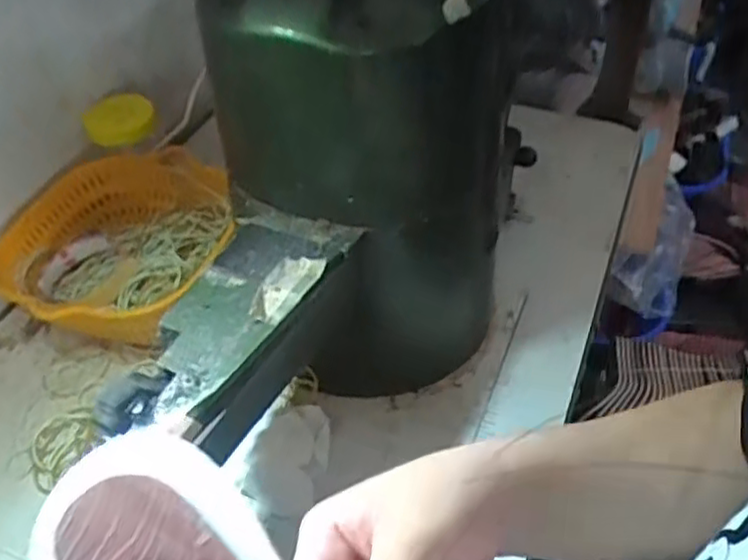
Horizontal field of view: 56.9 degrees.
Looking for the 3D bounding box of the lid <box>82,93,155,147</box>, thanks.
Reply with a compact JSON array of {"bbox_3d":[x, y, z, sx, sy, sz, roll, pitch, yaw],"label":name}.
[{"bbox_3d":[-0.254,-0.160,0.692,0.067,0.046,0.010,-30,25,-6],"label":"lid"}]

